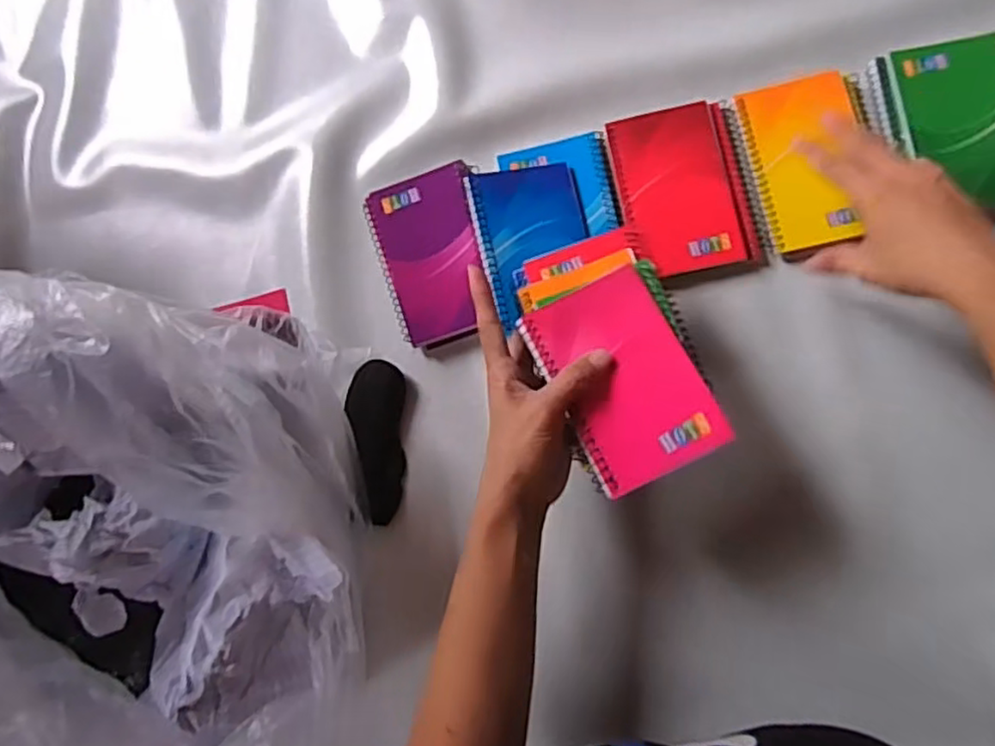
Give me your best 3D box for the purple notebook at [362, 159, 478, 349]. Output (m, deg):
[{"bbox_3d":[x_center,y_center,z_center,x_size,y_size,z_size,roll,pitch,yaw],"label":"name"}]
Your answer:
[{"bbox_3d":[-0.054,-0.092,0.537,0.081,0.016,0.136,-15,81,4],"label":"purple notebook"}]

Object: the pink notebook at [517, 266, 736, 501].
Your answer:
[{"bbox_3d":[0.078,0.002,0.426,0.085,0.004,0.128,-27,70,5],"label":"pink notebook"}]

